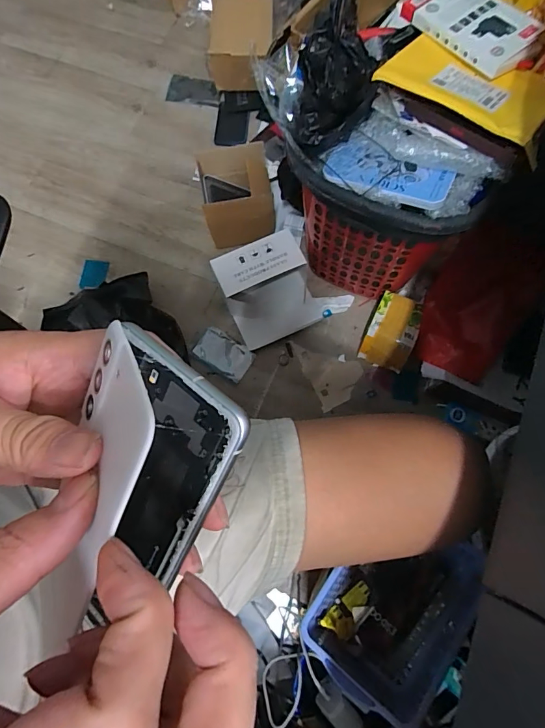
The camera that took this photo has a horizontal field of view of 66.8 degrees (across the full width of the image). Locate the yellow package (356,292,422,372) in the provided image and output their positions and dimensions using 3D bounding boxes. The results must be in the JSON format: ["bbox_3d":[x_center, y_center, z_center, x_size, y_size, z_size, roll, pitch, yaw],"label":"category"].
[{"bbox_3d":[0.248,-0.067,0.875,0.098,0.080,0.143,19,76,6],"label":"yellow package"}]

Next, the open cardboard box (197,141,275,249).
[{"bbox_3d":[-0.079,-0.376,0.934,0.151,0.148,0.184,-5,74,0],"label":"open cardboard box"}]

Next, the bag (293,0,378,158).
[{"bbox_3d":[0.088,-0.387,0.569,0.107,0.123,0.178,7,75,3],"label":"bag"}]

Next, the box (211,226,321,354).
[{"bbox_3d":[-0.006,-0.160,0.896,0.183,0.100,0.188,-25,75,-5],"label":"box"}]

